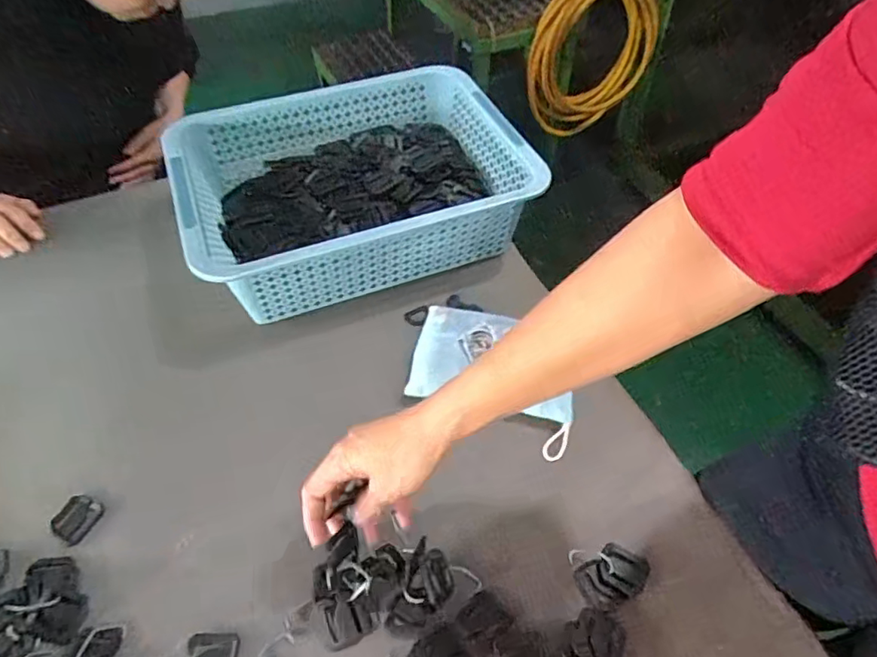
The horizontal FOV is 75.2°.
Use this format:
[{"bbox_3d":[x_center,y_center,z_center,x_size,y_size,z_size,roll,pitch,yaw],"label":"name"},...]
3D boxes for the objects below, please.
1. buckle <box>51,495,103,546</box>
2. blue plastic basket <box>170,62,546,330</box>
[{"bbox_3d":[-0.317,0.167,0.498,0.035,0.005,0.039,21,55,16],"label":"buckle"},{"bbox_3d":[-0.098,-0.172,0.678,0.385,0.113,0.294,-19,54,-14],"label":"blue plastic basket"}]

